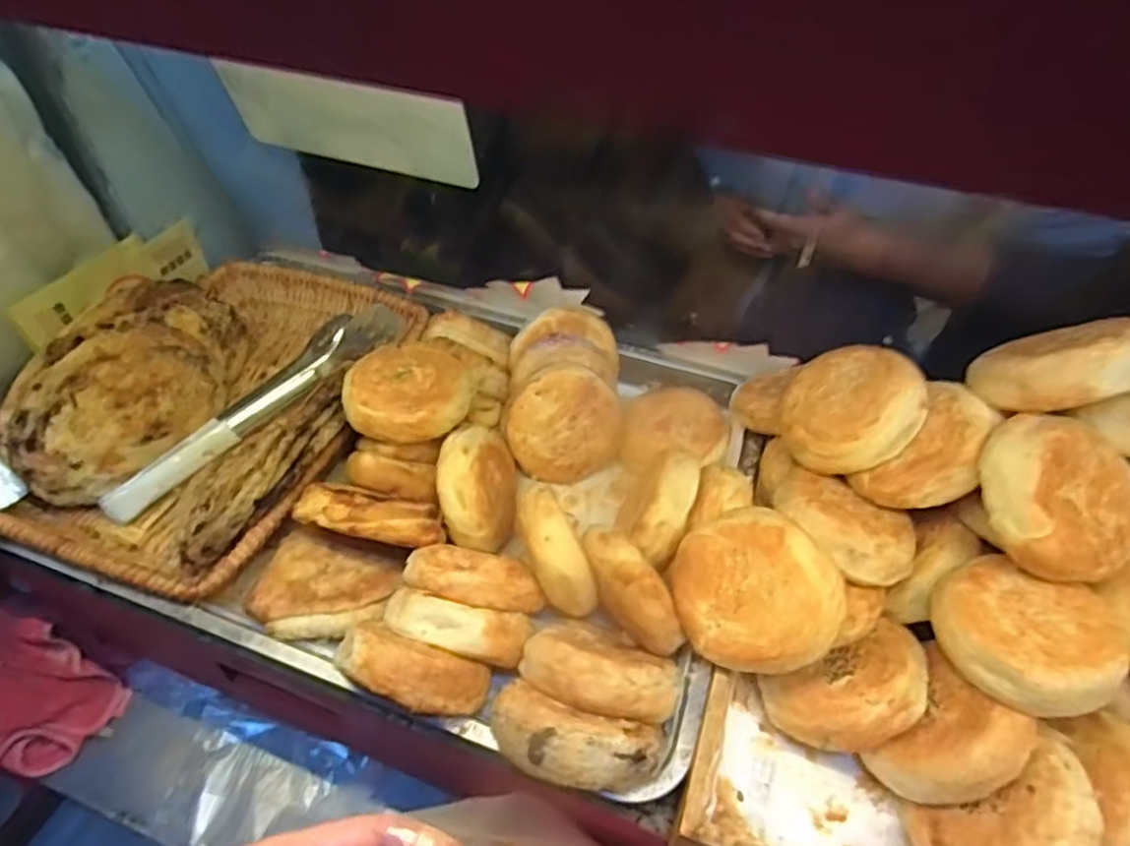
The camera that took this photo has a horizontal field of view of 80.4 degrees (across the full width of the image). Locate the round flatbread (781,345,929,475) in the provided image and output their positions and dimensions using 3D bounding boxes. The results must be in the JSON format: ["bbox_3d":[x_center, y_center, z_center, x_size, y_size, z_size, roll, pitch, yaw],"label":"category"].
[{"bbox_3d":[0.198,-0.009,0.474,0.098,0.034,0.094,20,74,53],"label":"round flatbread"}]

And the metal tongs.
[{"bbox_3d":[-0.261,-0.019,0.574,0.276,0.063,0.031,-35,56,-29],"label":"metal tongs"}]

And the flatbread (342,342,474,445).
[{"bbox_3d":[-0.124,-0.025,0.527,0.099,0.038,0.094,0,47,-1],"label":"flatbread"}]

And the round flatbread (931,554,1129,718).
[{"bbox_3d":[0.268,0.128,0.396,0.090,0.043,0.087,0,47,-1],"label":"round flatbread"}]

